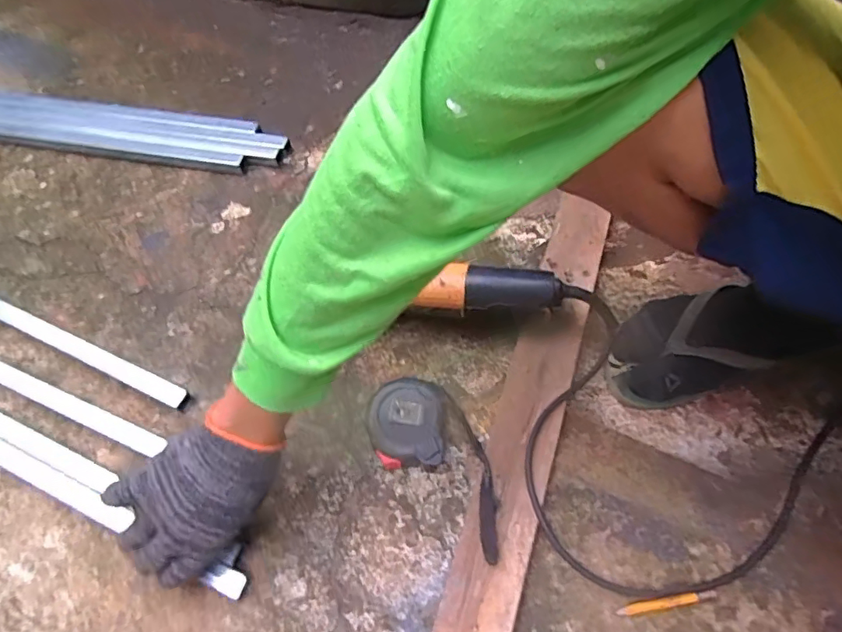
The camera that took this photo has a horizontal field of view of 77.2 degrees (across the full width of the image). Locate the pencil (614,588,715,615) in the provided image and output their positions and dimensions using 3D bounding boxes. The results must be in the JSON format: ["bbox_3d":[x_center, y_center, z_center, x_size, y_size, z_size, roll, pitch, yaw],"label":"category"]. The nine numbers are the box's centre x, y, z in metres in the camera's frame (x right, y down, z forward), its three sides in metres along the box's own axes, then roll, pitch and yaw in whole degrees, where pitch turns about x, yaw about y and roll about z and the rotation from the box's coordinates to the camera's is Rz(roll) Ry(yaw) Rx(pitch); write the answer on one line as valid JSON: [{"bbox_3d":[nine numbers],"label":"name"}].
[{"bbox_3d":[0.206,0.239,0.442,0.082,0.008,0.009,-10,60,-3],"label":"pencil"}]

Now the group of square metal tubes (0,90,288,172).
[{"bbox_3d":[-0.498,-0.277,0.764,0.623,0.033,0.083,9,61,8],"label":"group of square metal tubes"}]

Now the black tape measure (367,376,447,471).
[{"bbox_3d":[-0.013,0.103,0.517,0.076,0.039,0.087,1,60,4],"label":"black tape measure"}]

